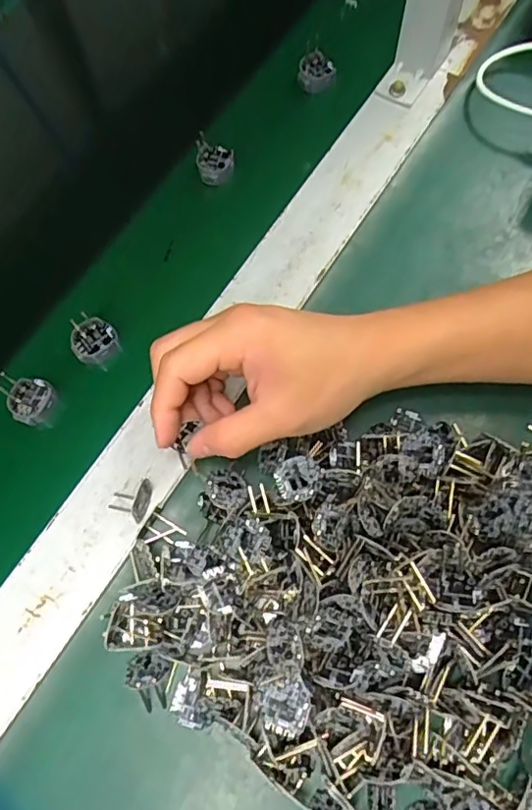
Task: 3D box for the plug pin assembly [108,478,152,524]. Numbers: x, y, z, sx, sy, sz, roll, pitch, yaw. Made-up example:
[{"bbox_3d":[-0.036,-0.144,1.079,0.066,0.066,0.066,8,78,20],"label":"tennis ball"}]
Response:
[{"bbox_3d":[-0.077,0.052,0.325,0.022,0.013,0.023,21,73,8],"label":"plug pin assembly"}]

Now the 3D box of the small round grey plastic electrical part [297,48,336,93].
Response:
[{"bbox_3d":[0.038,-0.252,0.432,0.026,0.023,0.020,2,71,2],"label":"small round grey plastic electrical part"}]

